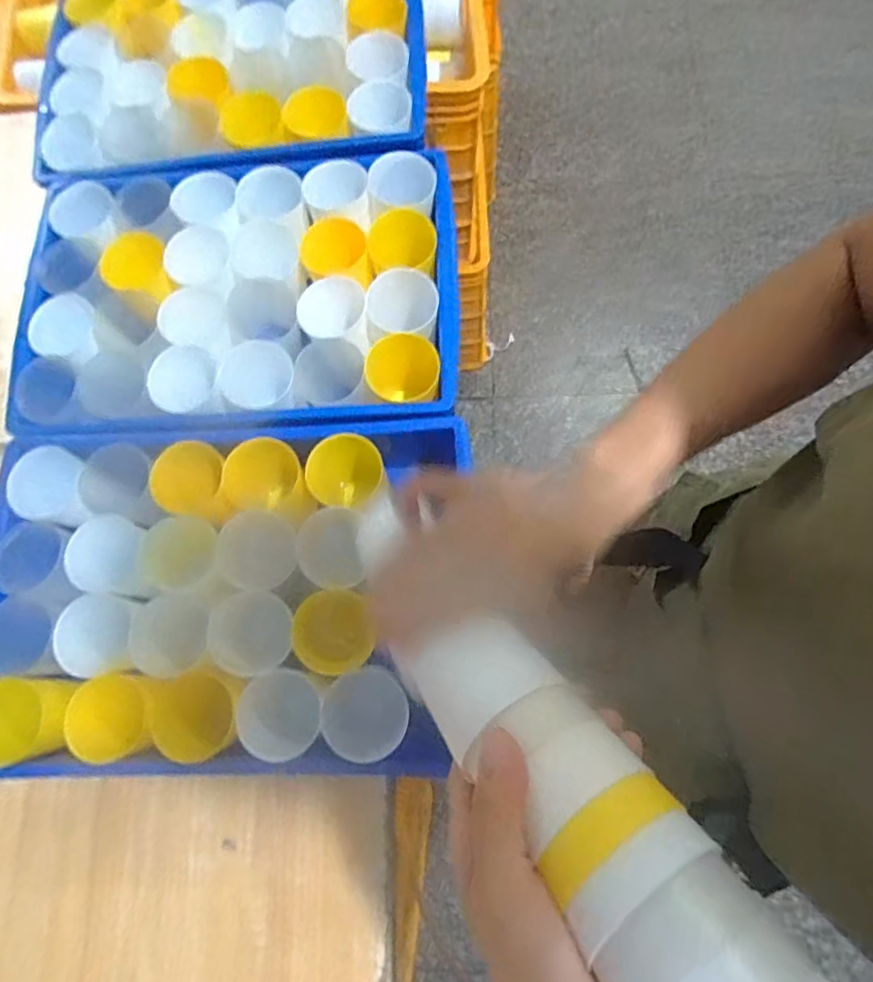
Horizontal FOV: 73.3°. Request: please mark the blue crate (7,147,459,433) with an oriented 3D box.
[{"bbox_3d":[-0.183,-0.178,0.584,0.404,0.109,0.274,-4,74,4],"label":"blue crate"}]

